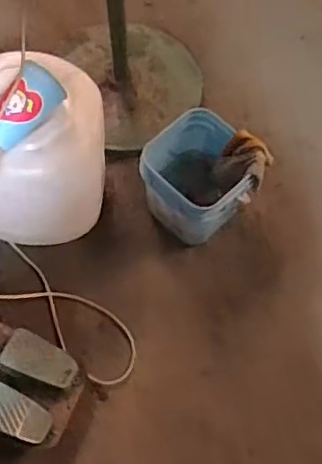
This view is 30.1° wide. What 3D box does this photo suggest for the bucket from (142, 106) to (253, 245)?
[{"bbox_3d":[0.079,-0.117,1.321,0.199,0.217,0.230,-41,73,-17],"label":"bucket"}]

